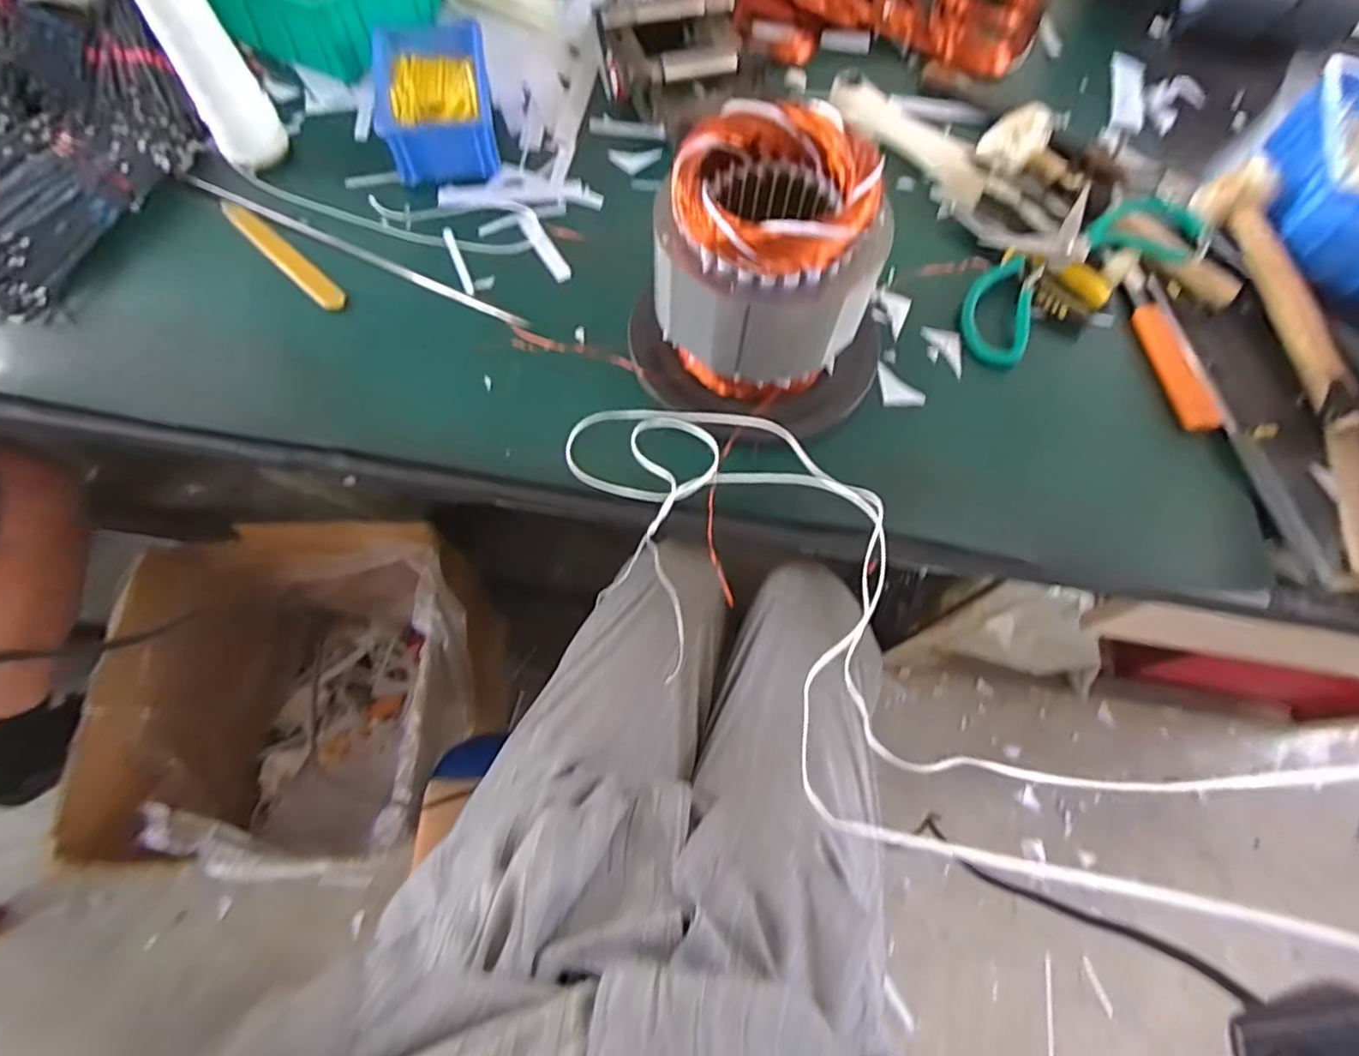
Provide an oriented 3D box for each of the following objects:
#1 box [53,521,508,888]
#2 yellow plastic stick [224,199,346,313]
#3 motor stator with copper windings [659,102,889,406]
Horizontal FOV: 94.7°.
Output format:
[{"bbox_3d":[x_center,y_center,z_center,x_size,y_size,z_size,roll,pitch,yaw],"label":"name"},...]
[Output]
[{"bbox_3d":[-0.465,0.237,0.858,0.411,0.379,0.392,0,67,-4],"label":"box"},{"bbox_3d":[-0.345,-0.236,0.535,0.170,0.011,0.023,40,70,13],"label":"yellow plastic stick"},{"bbox_3d":[0.055,-0.172,0.439,0.130,0.165,0.121,1,66,-3],"label":"motor stator with copper windings"}]

